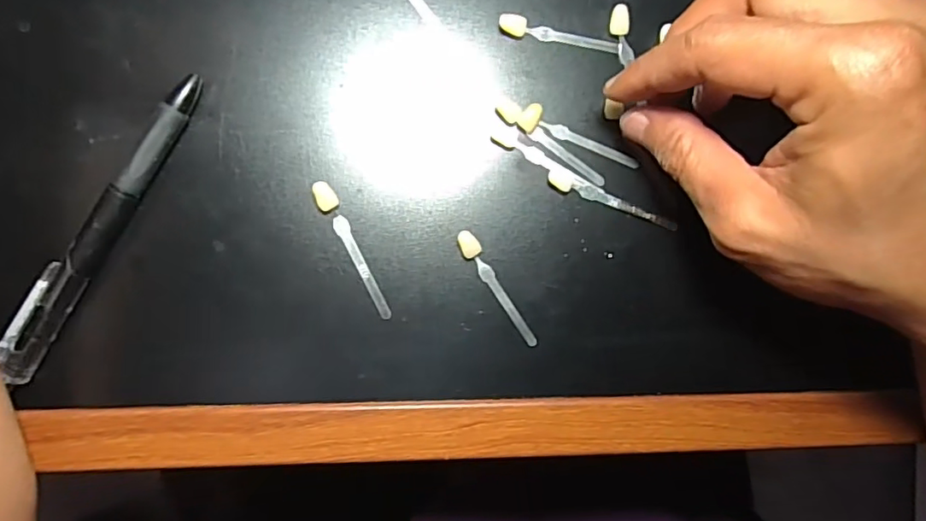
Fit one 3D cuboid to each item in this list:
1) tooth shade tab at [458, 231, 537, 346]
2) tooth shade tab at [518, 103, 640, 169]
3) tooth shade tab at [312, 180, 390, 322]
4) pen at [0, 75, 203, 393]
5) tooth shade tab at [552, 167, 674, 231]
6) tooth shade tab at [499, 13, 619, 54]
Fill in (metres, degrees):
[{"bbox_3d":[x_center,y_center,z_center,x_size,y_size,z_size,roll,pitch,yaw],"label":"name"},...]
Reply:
[{"bbox_3d":[0.015,0.012,0.237,0.007,0.006,0.056,-35,94,-4],"label":"tooth shade tab"},{"bbox_3d":[0.050,-0.052,0.240,0.054,0.006,0.012,20,89,-6],"label":"tooth shade tab"},{"bbox_3d":[-0.045,-0.004,0.230,0.008,0.007,0.061,-28,93,-5],"label":"tooth shade tab"},{"bbox_3d":[-0.140,-0.014,0.217,0.013,0.012,0.131,31,88,-5],"label":"pen"},{"bbox_3d":[0.064,-0.024,0.240,0.058,0.004,0.008,24,88,-5],"label":"tooth shade tab"},{"bbox_3d":[0.041,-0.095,0.237,0.052,0.004,0.008,10,90,-6],"label":"tooth shade tab"}]

